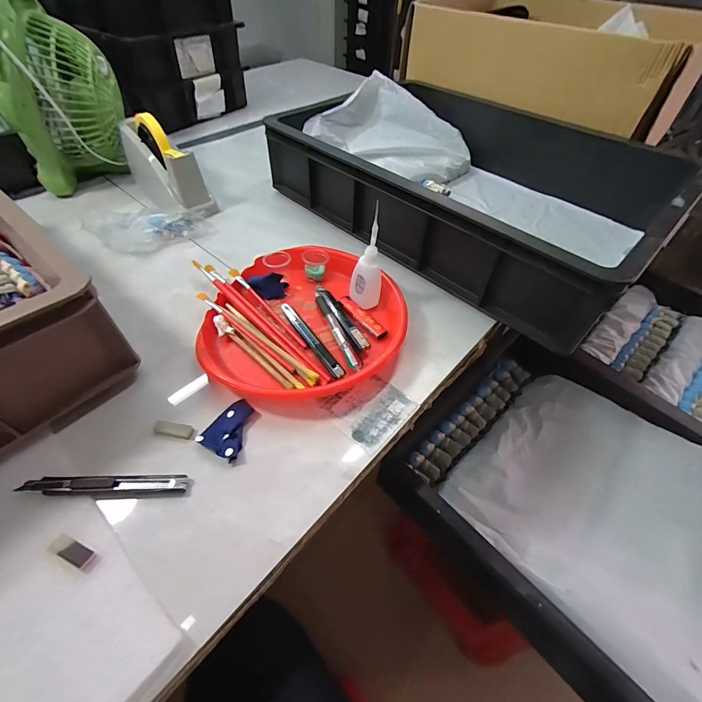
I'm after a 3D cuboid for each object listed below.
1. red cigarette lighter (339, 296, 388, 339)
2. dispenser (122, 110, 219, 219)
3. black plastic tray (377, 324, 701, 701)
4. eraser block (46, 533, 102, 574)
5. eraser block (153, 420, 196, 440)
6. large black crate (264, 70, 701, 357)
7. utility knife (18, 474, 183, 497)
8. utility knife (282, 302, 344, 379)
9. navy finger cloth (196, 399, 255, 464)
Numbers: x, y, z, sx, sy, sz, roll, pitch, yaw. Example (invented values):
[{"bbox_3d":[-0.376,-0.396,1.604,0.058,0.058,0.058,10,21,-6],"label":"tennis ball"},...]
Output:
[{"bbox_3d":[0.015,-0.045,0.454,0.018,0.013,0.078,-31,58,-25],"label":"red cigarette lighter"},{"bbox_3d":[-0.324,-0.321,0.616,0.082,0.126,0.232,-31,58,-25],"label":"dispenser"},{"bbox_3d":[0.383,0.233,0.483,0.425,0.089,0.551,-31,58,-26],"label":"black plastic tray"},{"bbox_3d":[-0.219,0.160,0.279,0.041,0.006,0.014,19,52,12],"label":"eraser block"},{"bbox_3d":[-0.179,0.079,0.354,0.038,0.009,0.013,7,50,3],"label":"eraser block"},{"bbox_3d":[0.209,-0.298,0.602,0.443,0.123,0.572,-37,61,-28],"label":"large black crate"},{"bbox_3d":[-0.216,0.119,0.313,0.132,0.015,0.017,-1,50,-4],"label":"utility knife"},{"bbox_3d":[-0.048,-0.015,0.424,0.016,0.005,0.134,-26,56,-22],"label":"utility knife"},{"bbox_3d":[-0.118,0.078,0.356,0.043,0.009,0.058,25,53,17],"label":"navy finger cloth"}]

